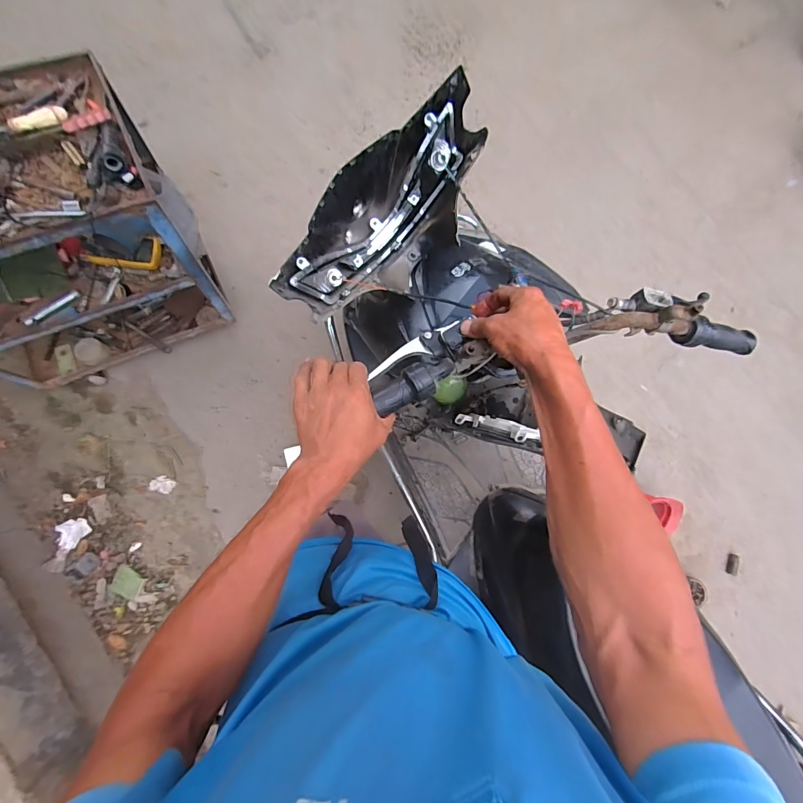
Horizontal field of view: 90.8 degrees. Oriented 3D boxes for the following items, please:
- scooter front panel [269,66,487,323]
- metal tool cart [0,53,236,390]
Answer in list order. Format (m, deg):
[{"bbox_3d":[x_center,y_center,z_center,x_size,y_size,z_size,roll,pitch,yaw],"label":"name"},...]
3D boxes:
[{"bbox_3d":[-0.028,-0.318,0.701,0.198,0.184,0.420,44,94,2],"label":"scooter front panel"},{"bbox_3d":[-0.950,-0.406,1.100,0.706,0.671,0.424,-24,84,-10],"label":"metal tool cart"}]

